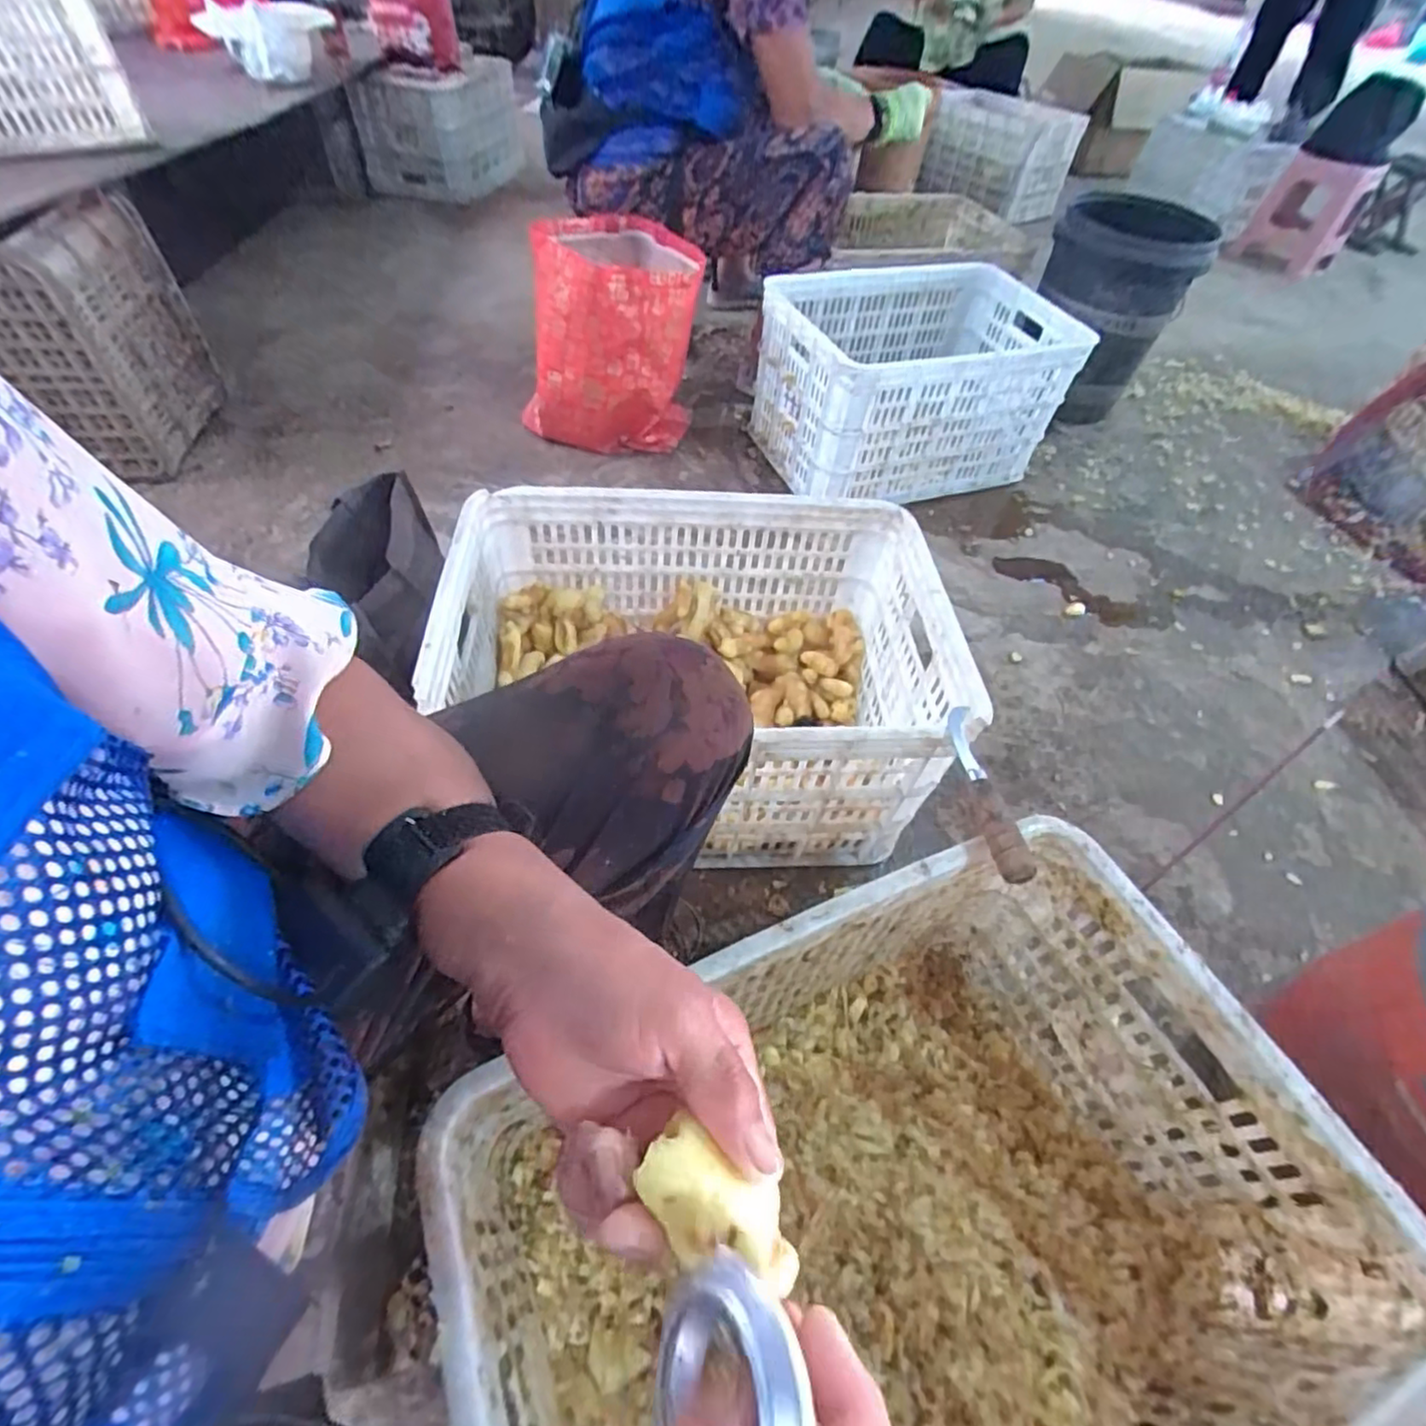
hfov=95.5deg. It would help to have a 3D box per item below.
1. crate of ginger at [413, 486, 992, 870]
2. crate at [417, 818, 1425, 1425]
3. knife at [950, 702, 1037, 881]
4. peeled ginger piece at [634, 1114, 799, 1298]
[{"bbox_3d":[-0.014,-0.039,0.781,0.524,0.307,0.355,0,54,-6],"label":"crate of ginger"},{"bbox_3d":[0.136,0.366,0.496,0.496,0.304,0.365,-18,57,-18],"label":"crate"},{"bbox_3d":[0.229,0.062,0.552,0.026,0.027,0.185,2,40,-1],"label":"knife"},{"bbox_3d":[0.002,0.177,0.229,0.061,0.018,0.032,31,58,12],"label":"peeled ginger piece"}]

